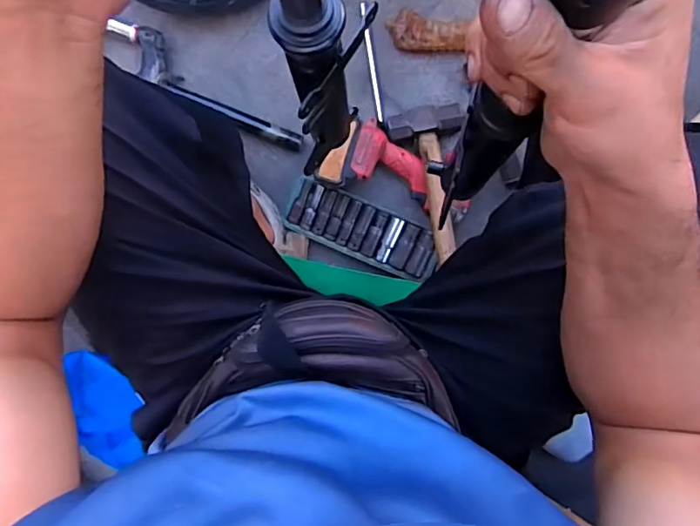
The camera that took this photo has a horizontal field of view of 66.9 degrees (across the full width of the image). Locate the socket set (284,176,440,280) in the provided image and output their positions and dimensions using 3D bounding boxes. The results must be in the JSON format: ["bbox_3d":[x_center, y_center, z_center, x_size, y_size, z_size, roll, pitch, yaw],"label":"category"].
[{"bbox_3d":[0.023,-0.056,0.903,0.261,0.027,0.095,23,102,0],"label":"socket set"}]

